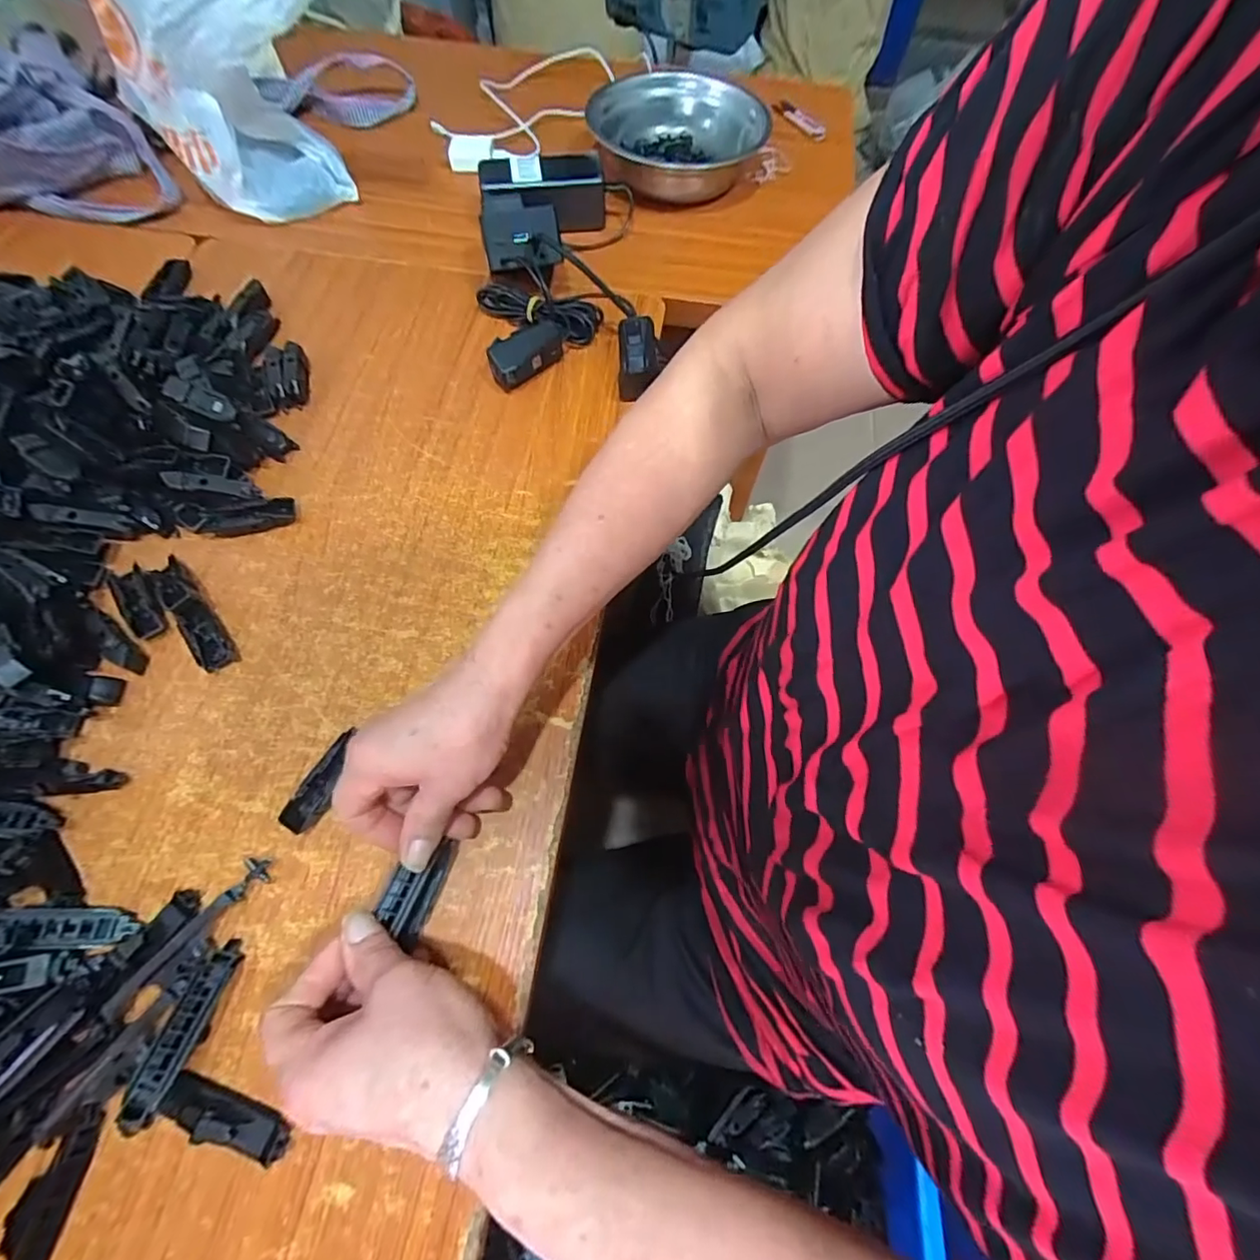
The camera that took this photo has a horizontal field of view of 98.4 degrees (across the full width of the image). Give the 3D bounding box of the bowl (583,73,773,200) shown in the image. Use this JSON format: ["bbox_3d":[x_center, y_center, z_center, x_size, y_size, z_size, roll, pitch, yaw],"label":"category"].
[{"bbox_3d":[0.053,-0.546,0.611,0.178,0.061,0.190,1,65,-2],"label":"bowl"}]

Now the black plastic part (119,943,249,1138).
[{"bbox_3d":[-0.236,0.210,0.288,0.019,0.008,0.081,12,50,3],"label":"black plastic part"}]

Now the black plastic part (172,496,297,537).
[{"bbox_3d":[-0.309,-0.088,0.427,0.086,0.015,0.026,-6,66,-5],"label":"black plastic part"}]

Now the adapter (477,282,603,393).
[{"bbox_3d":[-0.080,-0.278,0.506,0.106,0.035,0.109,-11,67,-8],"label":"adapter"}]

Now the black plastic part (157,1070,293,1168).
[{"bbox_3d":[-0.207,0.250,0.275,0.068,0.019,0.018,18,66,5],"label":"black plastic part"}]

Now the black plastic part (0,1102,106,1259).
[{"bbox_3d":[-0.283,0.279,0.261,0.017,0.015,0.078,8,65,1],"label":"black plastic part"}]

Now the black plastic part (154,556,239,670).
[{"bbox_3d":[-0.315,-0.014,0.389,0.025,0.026,0.098,-39,73,-18],"label":"black plastic part"}]

